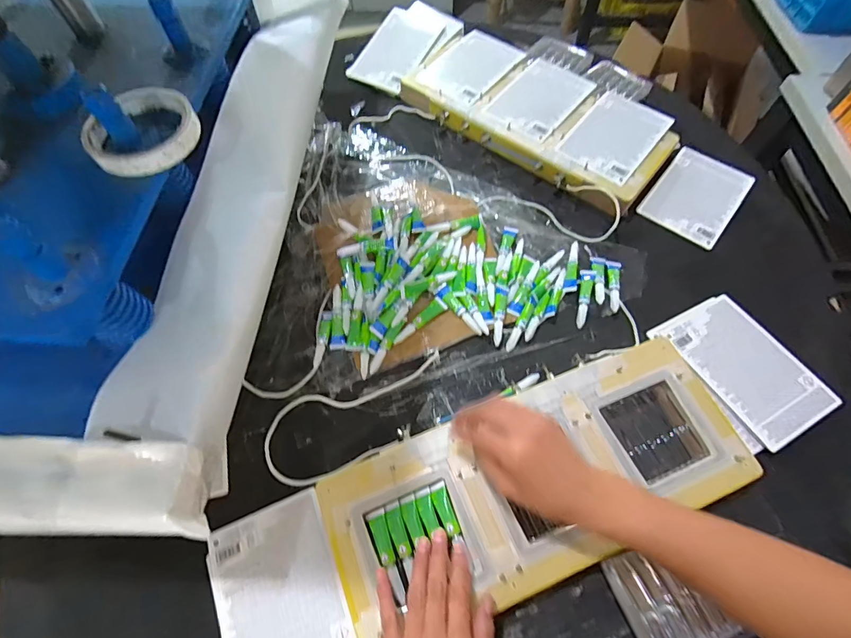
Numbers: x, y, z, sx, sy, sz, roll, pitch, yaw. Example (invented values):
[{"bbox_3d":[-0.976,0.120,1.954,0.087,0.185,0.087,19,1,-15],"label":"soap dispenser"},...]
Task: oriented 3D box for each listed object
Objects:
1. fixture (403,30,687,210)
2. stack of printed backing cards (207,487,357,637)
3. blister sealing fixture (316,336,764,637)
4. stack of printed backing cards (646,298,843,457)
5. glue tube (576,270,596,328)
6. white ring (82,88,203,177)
[{"bbox_3d":[0.182,-0.338,0.684,0.425,0.050,0.214,36,68,18],"label":"fixture"},{"bbox_3d":[-0.130,0.284,0.390,0.116,0.016,0.207,-22,64,-11],"label":"stack of printed backing cards"},{"bbox_3d":[0.115,0.156,0.425,0.421,0.022,0.166,-18,63,-9],"label":"blister sealing fixture"},{"bbox_3d":[0.381,0.059,0.506,0.120,0.019,0.177,-26,64,-11],"label":"stack of printed backing cards"},{"bbox_3d":[0.208,-0.030,0.546,0.018,0.010,0.082,17,63,9],"label":"glue tube"},{"bbox_3d":[-0.244,-0.161,0.357,0.083,0.021,0.086,0,62,0],"label":"white ring"}]

